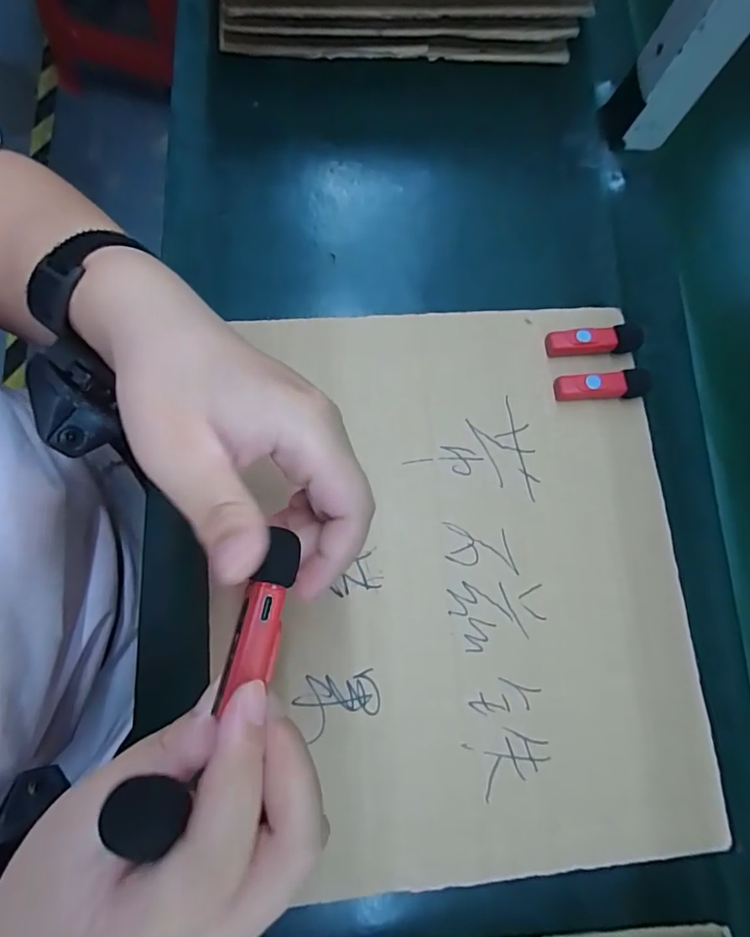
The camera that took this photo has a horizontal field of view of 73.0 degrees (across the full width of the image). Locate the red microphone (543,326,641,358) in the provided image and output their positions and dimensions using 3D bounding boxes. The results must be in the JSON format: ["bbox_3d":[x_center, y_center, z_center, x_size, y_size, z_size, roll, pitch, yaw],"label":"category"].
[{"bbox_3d":[0.152,-0.088,0.351,0.064,0.014,0.016,-2,77,-8],"label":"red microphone"}]

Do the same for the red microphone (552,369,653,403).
[{"bbox_3d":[0.155,-0.056,0.344,0.064,0.014,0.017,-1,77,-8],"label":"red microphone"}]

